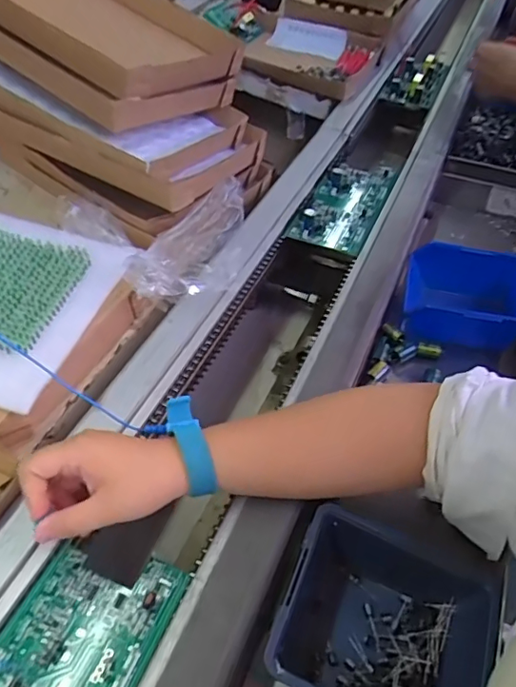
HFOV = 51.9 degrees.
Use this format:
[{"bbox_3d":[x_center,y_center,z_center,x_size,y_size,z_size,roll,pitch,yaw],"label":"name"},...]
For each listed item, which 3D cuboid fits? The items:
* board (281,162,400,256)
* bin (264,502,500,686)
[{"bbox_3d":[0.116,-0.193,0.699,0.095,0.031,0.197,18,50,16],"label":"board"},{"bbox_3d":[0.086,0.195,0.363,0.131,0.064,0.116,16,50,15],"label":"bin"}]

